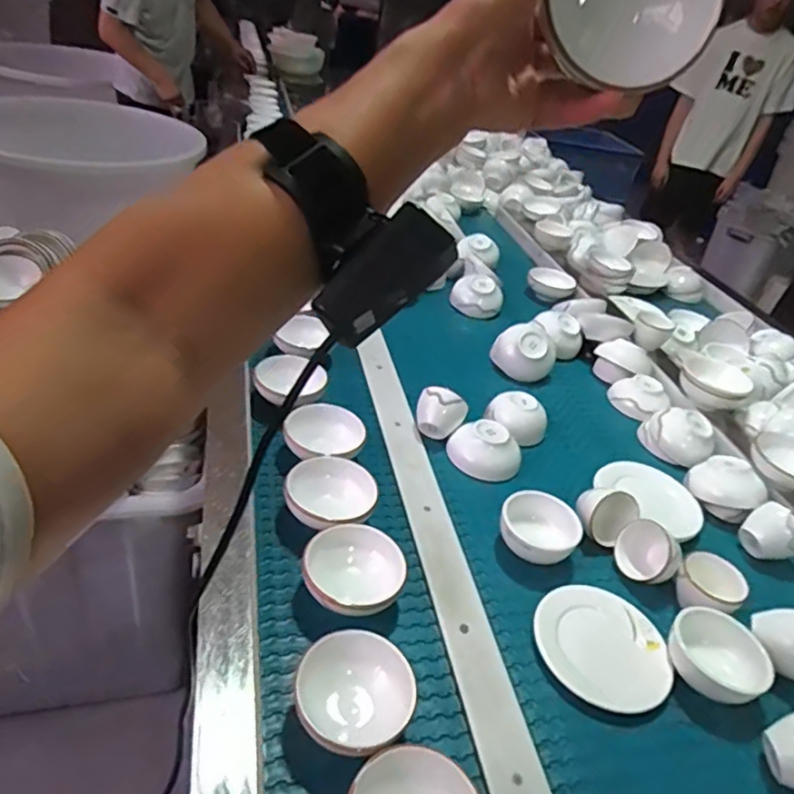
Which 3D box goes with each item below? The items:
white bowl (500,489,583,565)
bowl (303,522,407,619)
[{"bbox_3d":[0.179,0.163,0.773,0.098,0.045,0.094,8,35,-6],"label":"white bowl"},{"bbox_3d":[-0.046,0.194,0.676,0.109,0.064,0.088,20,36,12],"label":"bowl"}]

